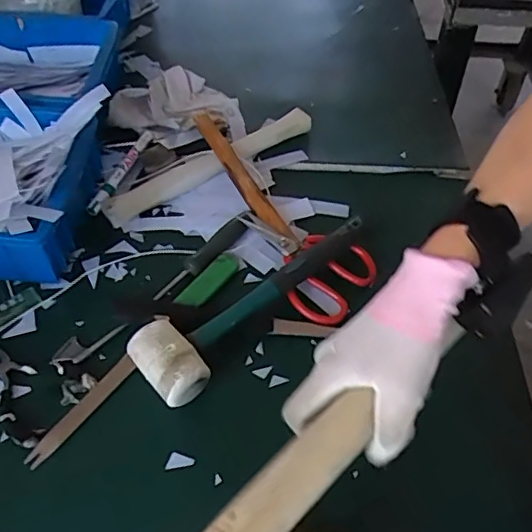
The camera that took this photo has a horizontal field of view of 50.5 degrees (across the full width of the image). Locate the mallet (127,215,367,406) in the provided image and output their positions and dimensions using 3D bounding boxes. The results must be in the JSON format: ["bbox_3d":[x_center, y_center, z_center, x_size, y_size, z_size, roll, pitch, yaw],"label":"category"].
[{"bbox_3d":[-0.006,0.025,0.562,0.074,0.045,0.280,36,57,26],"label":"mallet"}]

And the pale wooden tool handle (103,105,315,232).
[{"bbox_3d":[-0.066,-0.133,0.708,0.302,0.015,0.041,-31,70,-25],"label":"pale wooden tool handle"}]

